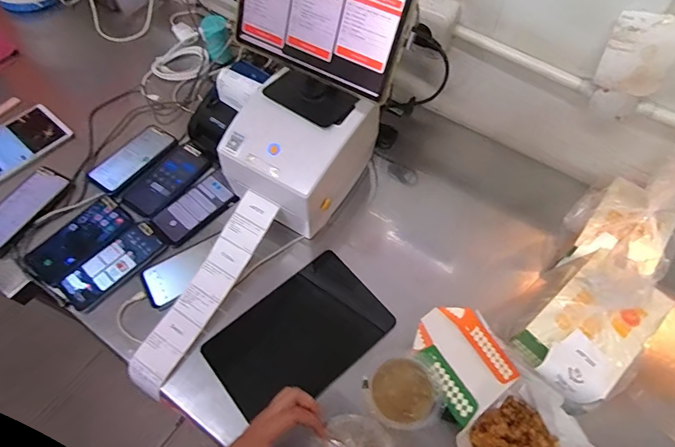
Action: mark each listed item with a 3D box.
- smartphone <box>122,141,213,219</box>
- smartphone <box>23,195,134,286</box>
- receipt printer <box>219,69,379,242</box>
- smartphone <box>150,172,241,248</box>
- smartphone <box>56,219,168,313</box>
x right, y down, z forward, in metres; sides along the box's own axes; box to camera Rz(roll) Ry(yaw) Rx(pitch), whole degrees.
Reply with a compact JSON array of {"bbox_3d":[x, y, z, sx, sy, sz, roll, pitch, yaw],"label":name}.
[{"bbox_3d":[-0.307,-0.083,0.747,0.085,0.008,0.165,25,64,14],"label":"smartphone"},{"bbox_3d":[-0.429,0.025,0.678,0.084,0.010,0.162,34,67,18],"label":"smartphone"},{"bbox_3d":[-0.063,-0.110,0.668,0.176,0.160,0.191,27,65,15],"label":"receipt printer"},{"bbox_3d":[-0.250,-0.028,0.713,0.080,0.004,0.148,38,68,19],"label":"smartphone"},{"bbox_3d":[-0.363,0.065,0.658,0.082,0.012,0.166,37,68,19],"label":"smartphone"}]

